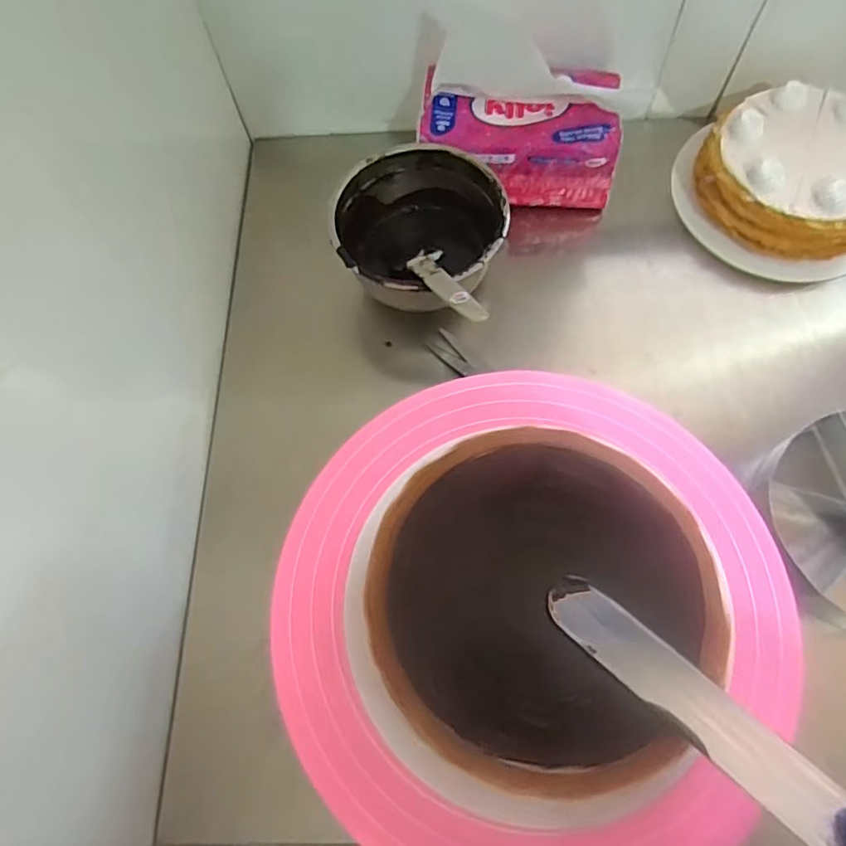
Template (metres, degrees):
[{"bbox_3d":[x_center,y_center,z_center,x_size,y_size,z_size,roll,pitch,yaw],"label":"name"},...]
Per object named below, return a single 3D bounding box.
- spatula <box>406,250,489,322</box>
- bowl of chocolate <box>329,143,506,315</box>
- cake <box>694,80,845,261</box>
[{"bbox_3d":[0.019,-0.110,0.469,0.030,0.007,0.177,-18,30,-4],"label":"spatula"},{"bbox_3d":[-0.001,-0.162,0.564,0.146,0.108,0.152,-1,67,3],"label":"bowl of chocolate"},{"bbox_3d":[0.355,-0.239,0.581,0.160,0.070,0.166,-5,67,1],"label":"cake"}]

